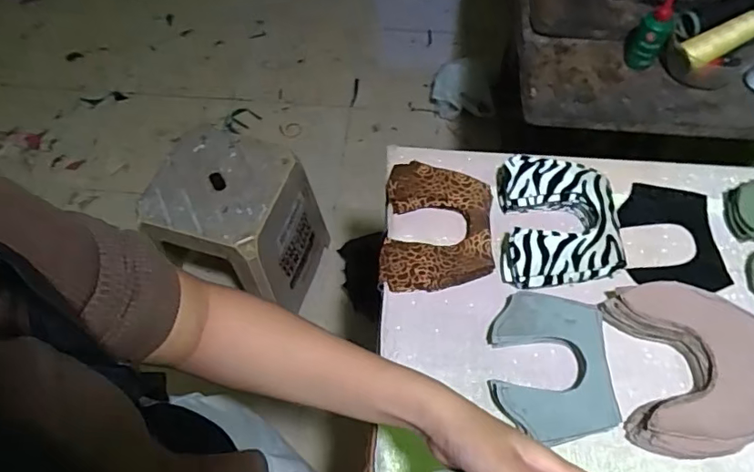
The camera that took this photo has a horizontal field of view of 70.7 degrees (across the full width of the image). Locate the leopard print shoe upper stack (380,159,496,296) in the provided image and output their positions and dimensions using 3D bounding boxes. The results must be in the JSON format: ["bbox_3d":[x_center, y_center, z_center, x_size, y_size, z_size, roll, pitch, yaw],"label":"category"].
[{"bbox_3d":[0.075,-0.013,0.662,0.131,0.021,0.172,3,60,2],"label":"leopard print shoe upper stack"}]

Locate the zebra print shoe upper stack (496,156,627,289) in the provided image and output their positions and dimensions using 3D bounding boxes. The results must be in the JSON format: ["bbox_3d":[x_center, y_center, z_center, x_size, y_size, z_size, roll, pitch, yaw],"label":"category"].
[{"bbox_3d":[0.220,-0.018,0.645,0.138,0.048,0.169,0,60,1],"label":"zebra print shoe upper stack"}]

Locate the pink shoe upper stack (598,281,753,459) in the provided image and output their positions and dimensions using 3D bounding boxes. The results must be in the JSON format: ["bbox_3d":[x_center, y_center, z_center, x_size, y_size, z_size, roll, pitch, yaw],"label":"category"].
[{"bbox_3d":[0.344,0.133,0.557,0.179,0.034,0.178,-3,60,-1],"label":"pink shoe upper stack"}]

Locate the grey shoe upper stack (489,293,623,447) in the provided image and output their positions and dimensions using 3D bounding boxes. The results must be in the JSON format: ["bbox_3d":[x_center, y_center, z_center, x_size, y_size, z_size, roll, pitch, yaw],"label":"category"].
[{"bbox_3d":[0.181,0.135,0.559,0.117,0.028,0.152,1,60,1],"label":"grey shoe upper stack"}]

